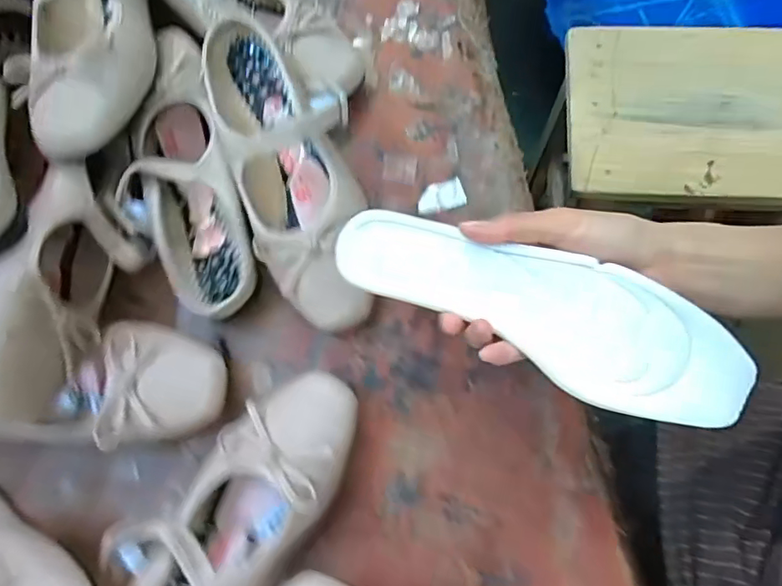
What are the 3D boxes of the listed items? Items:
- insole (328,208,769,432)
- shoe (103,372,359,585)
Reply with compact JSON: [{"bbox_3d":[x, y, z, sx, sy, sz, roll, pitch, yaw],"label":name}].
[{"bbox_3d":[0.079,0.007,0.306,0.234,0.025,0.064,22,75,12],"label":"insole"},{"bbox_3d":[-0.110,0.155,0.338,0.084,0.053,0.238,38,79,13],"label":"shoe"}]

